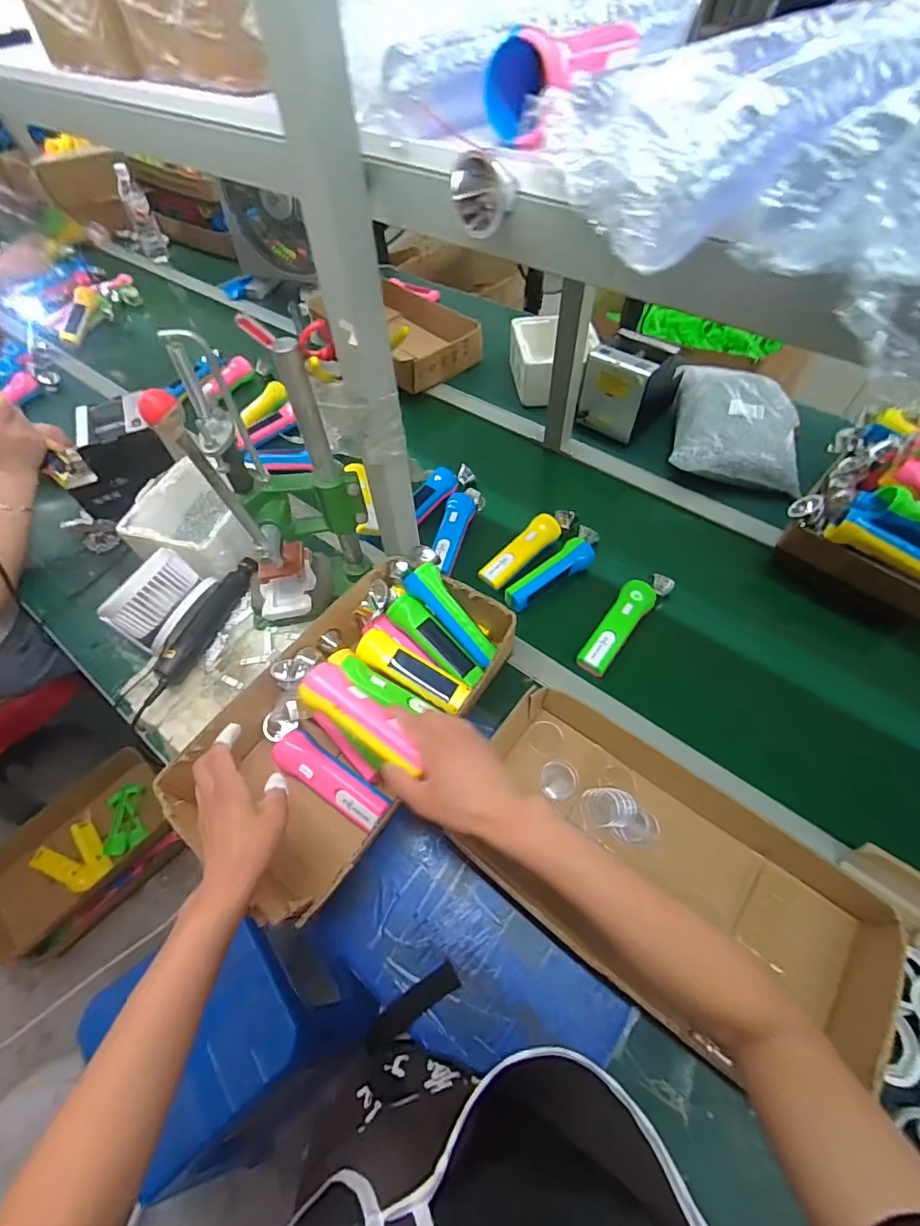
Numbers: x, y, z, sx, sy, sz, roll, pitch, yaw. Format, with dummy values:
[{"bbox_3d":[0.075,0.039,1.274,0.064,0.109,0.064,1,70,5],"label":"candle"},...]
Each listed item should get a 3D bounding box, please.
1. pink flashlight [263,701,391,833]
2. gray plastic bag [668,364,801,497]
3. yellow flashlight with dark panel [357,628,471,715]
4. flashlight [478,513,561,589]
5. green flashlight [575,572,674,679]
[{"bbox_3d":[-0.174,0.189,0.612,0.207,0.039,0.061,38,65,23],"label":"pink flashlight"},{"bbox_3d":[0.503,-0.352,0.895,0.212,0.070,0.277,14,58,11],"label":"gray plastic bag"},{"bbox_3d":[-0.058,0.072,0.631,0.155,0.038,0.045,26,61,18],"label":"yellow flashlight with dark panel"},{"bbox_3d":[0.098,-0.102,0.787,0.045,0.031,0.157,39,65,24],"label":"flashlight"},{"bbox_3d":[0.239,0.006,0.714,0.054,0.035,0.201,34,63,21],"label":"green flashlight"}]

